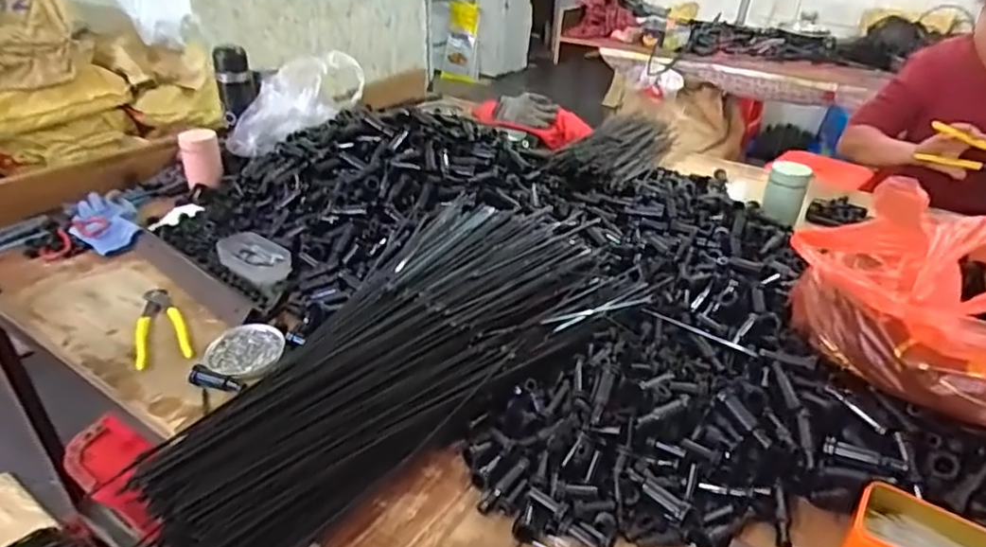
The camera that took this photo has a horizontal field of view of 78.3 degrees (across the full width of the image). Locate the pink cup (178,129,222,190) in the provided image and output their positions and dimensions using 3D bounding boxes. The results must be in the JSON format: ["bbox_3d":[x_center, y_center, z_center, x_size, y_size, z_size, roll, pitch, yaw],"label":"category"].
[{"bbox_3d":[-0.548,-0.215,1.135,0.067,0.095,0.053,-1,32,-7],"label":"pink cup"}]

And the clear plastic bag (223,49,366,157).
[{"bbox_3d":[-0.377,-0.315,1.135,0.289,0.116,0.074,-32,35,5],"label":"clear plastic bag"}]

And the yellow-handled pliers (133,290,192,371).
[{"bbox_3d":[-0.434,0.064,0.793,0.061,0.016,0.169,-13,35,-24],"label":"yellow-handled pliers"}]

